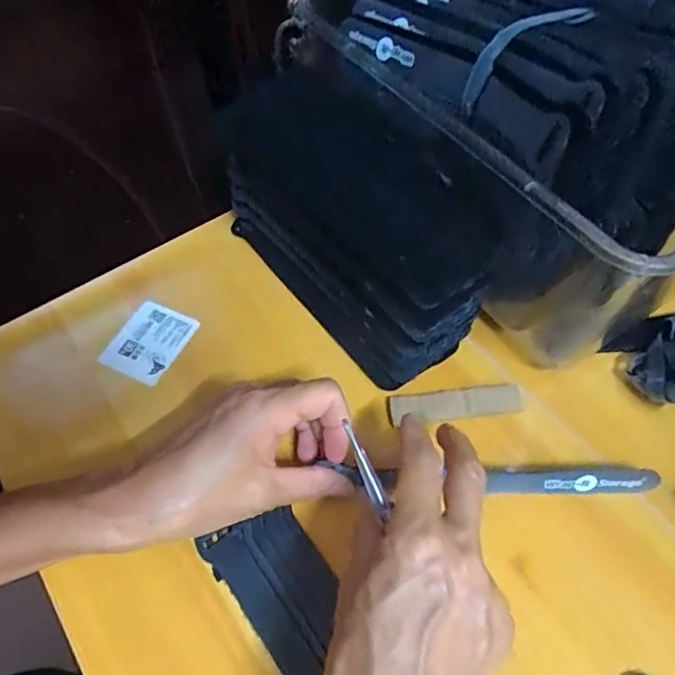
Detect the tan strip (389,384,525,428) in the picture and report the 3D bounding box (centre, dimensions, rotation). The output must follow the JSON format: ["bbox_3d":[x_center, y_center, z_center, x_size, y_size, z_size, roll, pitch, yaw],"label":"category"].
[{"bbox_3d":[0.077,0.044,0.365,0.084,0.004,0.020,-8,69,2],"label":"tan strip"}]

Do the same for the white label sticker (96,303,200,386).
[{"bbox_3d":[-0.133,0.002,0.397,0.047,0.006,0.058,23,61,8],"label":"white label sticker"}]

